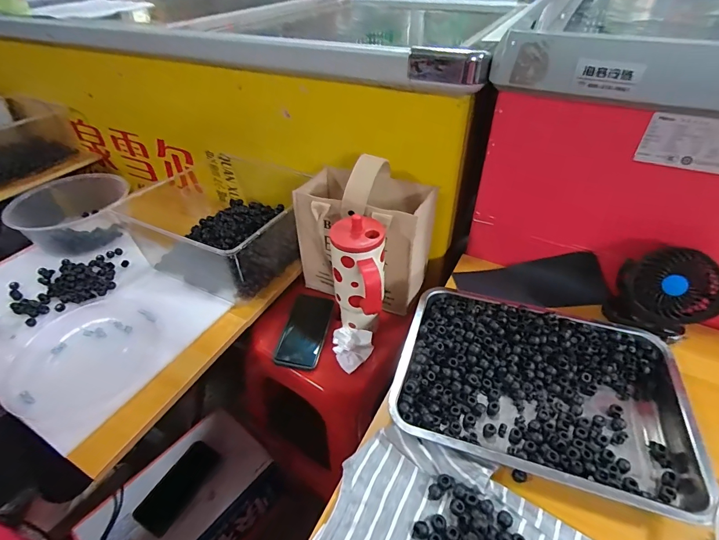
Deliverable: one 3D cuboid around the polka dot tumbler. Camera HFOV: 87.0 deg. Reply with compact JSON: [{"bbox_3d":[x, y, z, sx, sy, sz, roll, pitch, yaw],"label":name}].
[{"bbox_3d":[0.000,0.024,0.612,0.084,0.195,0.108,-3,42,-2],"label":"polka dot tumbler"}]

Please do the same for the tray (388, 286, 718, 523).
[{"bbox_3d":[0.232,0.145,0.505,0.340,0.037,0.255,12,43,15],"label":"tray"}]

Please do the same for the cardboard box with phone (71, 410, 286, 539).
[{"bbox_3d":[-0.344,0.496,0.783,0.207,0.170,0.321,29,50,30],"label":"cardboard box with phone"}]

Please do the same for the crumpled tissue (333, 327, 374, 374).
[{"bbox_3d":[-0.011,0.135,0.655,0.067,0.041,0.072,-3,42,-2],"label":"crumpled tissue"}]

